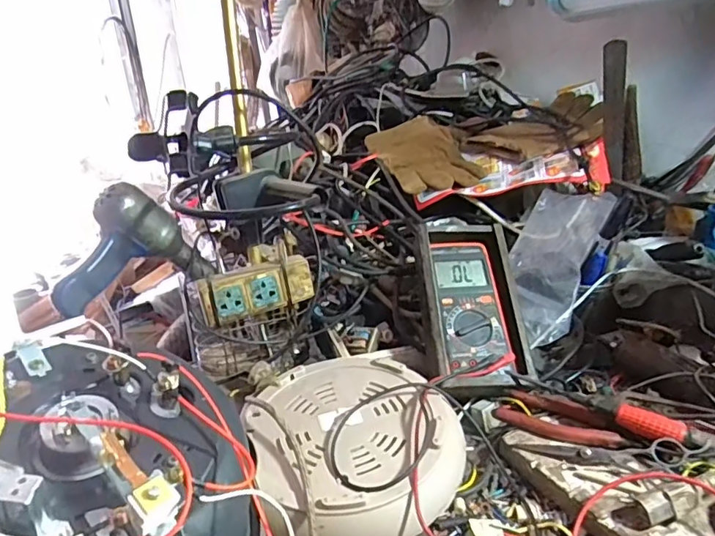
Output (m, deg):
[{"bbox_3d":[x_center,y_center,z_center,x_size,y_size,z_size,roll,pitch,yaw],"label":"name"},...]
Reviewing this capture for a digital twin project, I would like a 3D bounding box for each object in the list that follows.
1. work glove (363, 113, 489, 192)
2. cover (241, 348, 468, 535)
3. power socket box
[{"bbox_3d":[0.115,-0.192,0.930,0.140,0.032,0.243,-20,40,-9],"label":"work glove"},{"bbox_3d":[0.000,0.171,0.522,0.199,0.064,0.216,-13,23,-19],"label":"cover"},{"bbox_3d":[-0.121,0.025,0.644,0.132,0.053,0.025,-14,23,-21],"label":"power socket box"}]

